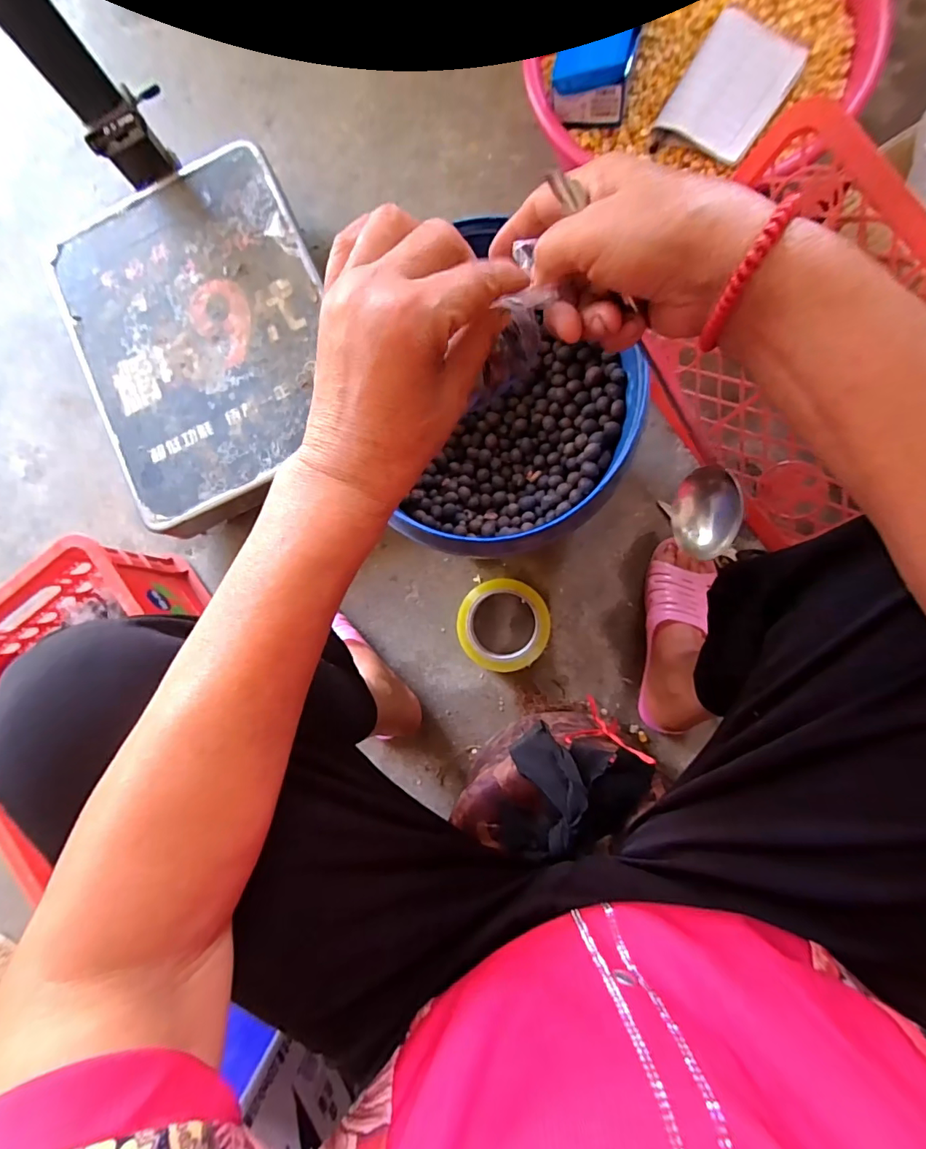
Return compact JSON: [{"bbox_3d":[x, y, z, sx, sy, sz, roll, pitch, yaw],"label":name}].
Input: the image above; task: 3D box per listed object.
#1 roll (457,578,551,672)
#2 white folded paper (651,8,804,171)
[{"bbox_3d":[0.051,0.062,0.607,0.108,0.050,0.108,0,85,5],"label":"roll"},{"bbox_3d":[0.287,-0.521,0.521,0.103,0.017,0.131,35,90,7],"label":"white folded paper"}]

